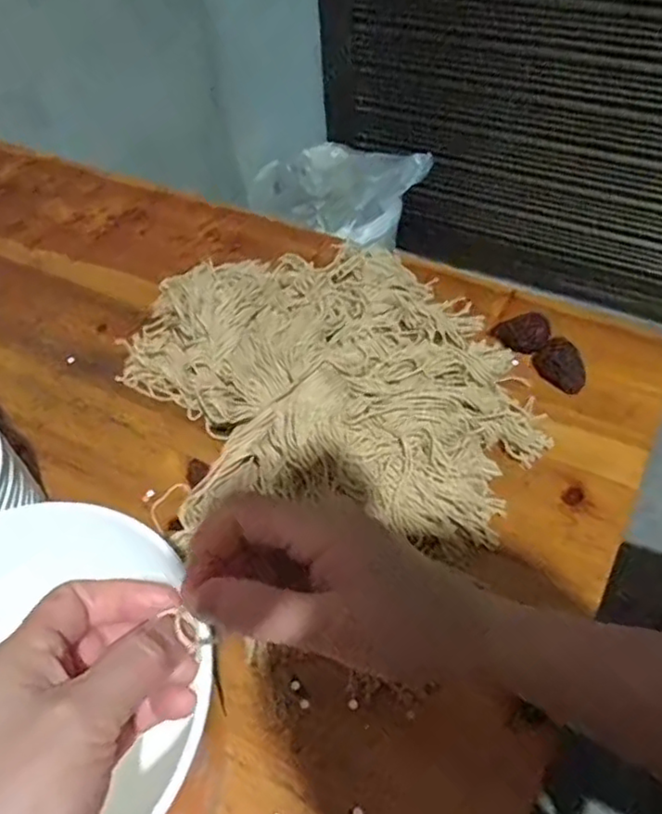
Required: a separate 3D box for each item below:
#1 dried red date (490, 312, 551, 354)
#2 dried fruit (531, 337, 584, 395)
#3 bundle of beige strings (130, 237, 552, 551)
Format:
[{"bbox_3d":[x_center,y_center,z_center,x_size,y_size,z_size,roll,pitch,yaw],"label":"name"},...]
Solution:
[{"bbox_3d":[0.155,-0.062,0.525,0.044,0.026,0.023,15,53,17],"label":"dried red date"},{"bbox_3d":[0.181,-0.033,0.503,0.028,0.022,0.043,-22,52,-13],"label":"dried fruit"},{"bbox_3d":[-0.006,-0.019,0.483,0.301,0.060,0.301,-11,50,-4],"label":"bundle of beige strings"}]

